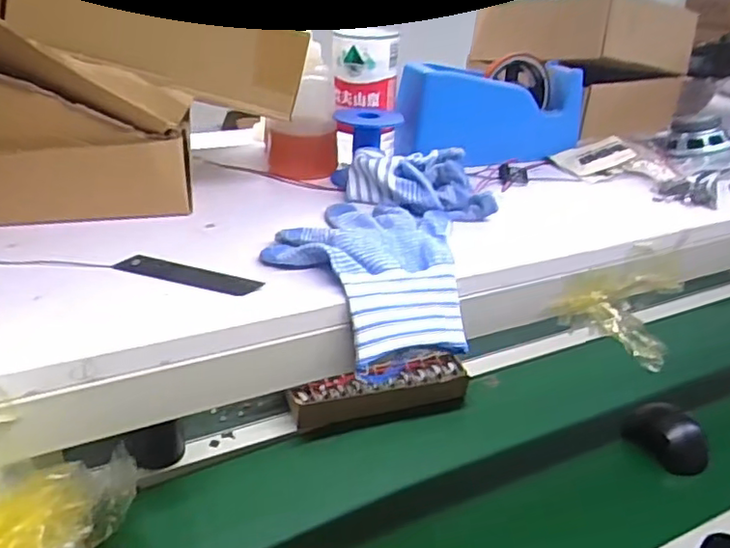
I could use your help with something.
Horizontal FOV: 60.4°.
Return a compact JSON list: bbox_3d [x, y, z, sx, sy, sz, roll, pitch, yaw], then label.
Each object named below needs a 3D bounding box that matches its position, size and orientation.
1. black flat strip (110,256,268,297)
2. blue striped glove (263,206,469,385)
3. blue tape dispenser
[{"bbox_3d":[-0.115,0.000,0.410,0.100,0.004,0.021,13,31,15],"label":"black flat strip"},{"bbox_3d":[-0.002,-0.002,0.449,0.134,0.051,0.165,2,30,-4],"label":"blue striped glove"},{"bbox_3d":[0.131,-0.170,0.654,0.201,0.086,0.071,-11,33,-24],"label":"blue tape dispenser"}]

